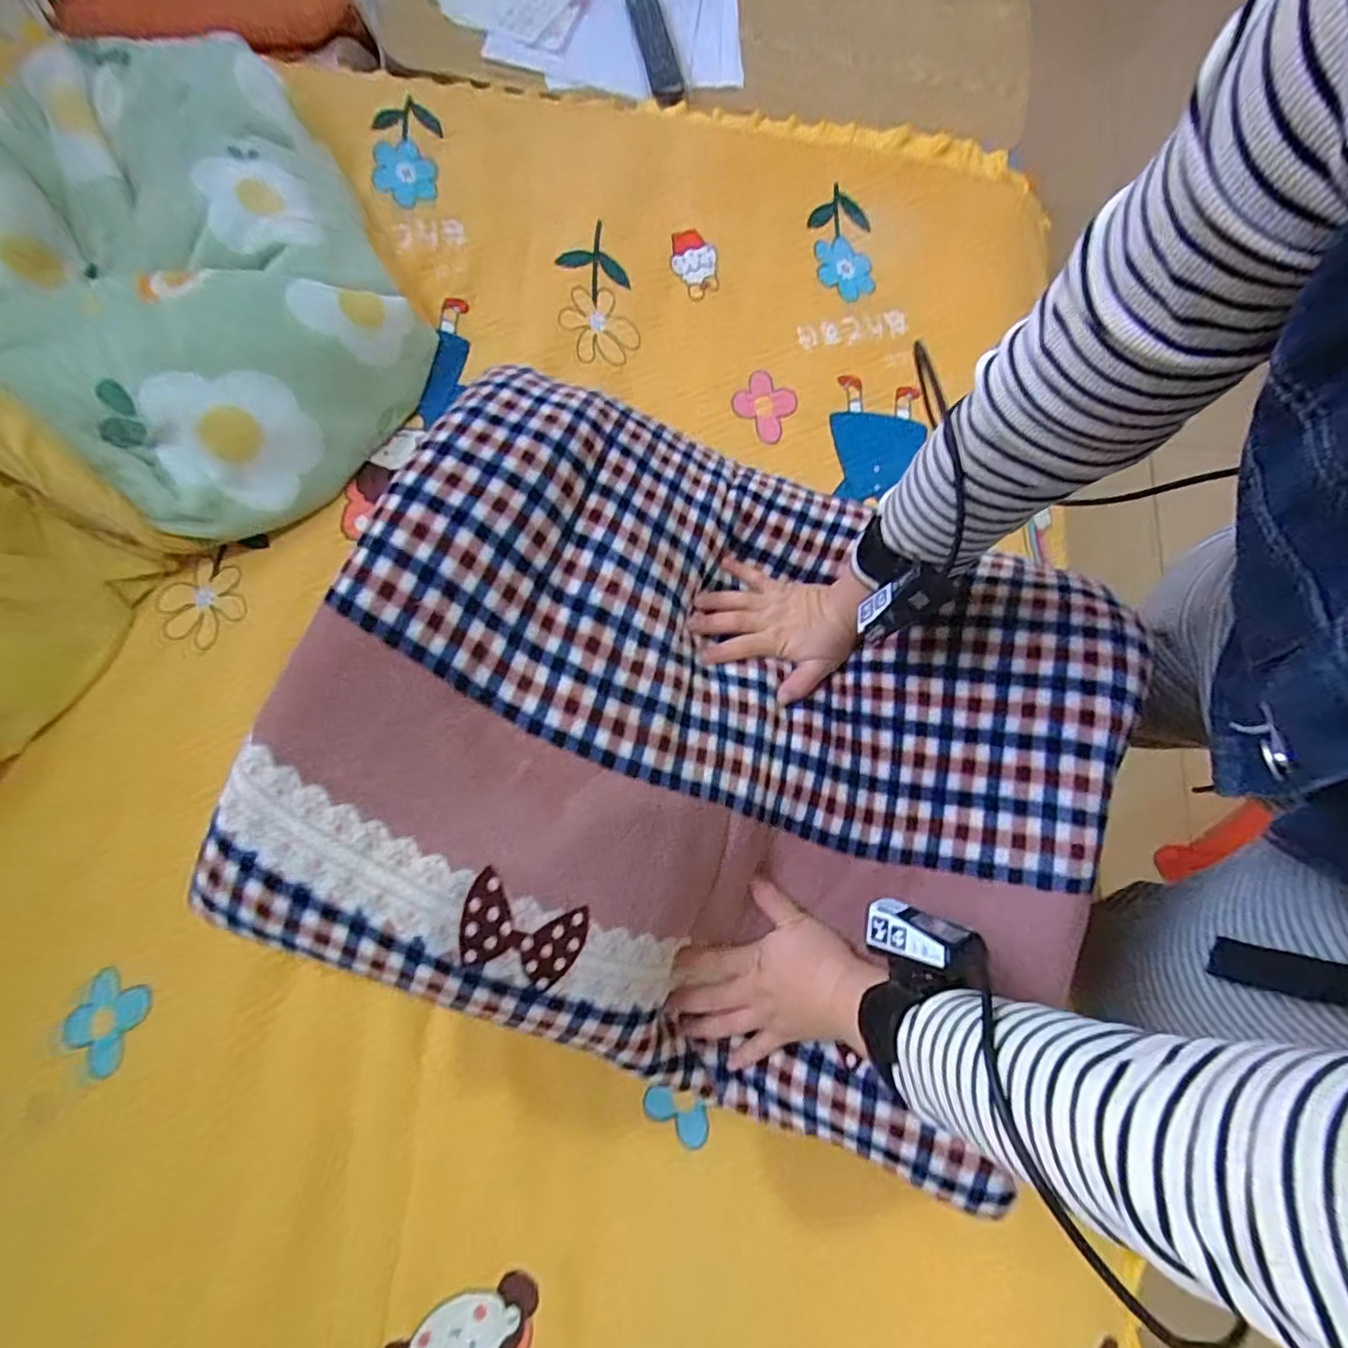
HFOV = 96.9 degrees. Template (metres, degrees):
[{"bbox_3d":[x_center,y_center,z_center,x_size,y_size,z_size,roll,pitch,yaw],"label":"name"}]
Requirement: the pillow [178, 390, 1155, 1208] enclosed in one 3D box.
[{"bbox_3d":[0.027,0.043,0.440,0.532,0.136,0.472,21,78,4],"label":"pillow"}]

